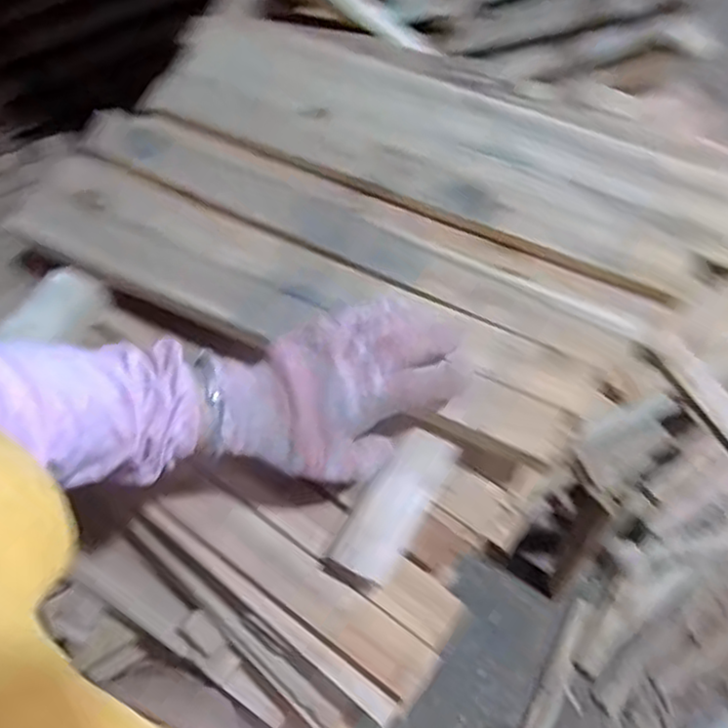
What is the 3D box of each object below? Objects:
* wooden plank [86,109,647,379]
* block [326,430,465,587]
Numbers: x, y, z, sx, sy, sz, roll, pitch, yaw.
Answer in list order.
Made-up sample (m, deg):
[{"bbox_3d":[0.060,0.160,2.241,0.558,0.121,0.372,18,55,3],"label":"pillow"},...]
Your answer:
[{"bbox_3d":[-0.018,-0.107,0.604,0.497,0.029,0.062,24,68,10],"label":"wooden plank"},{"bbox_3d":[0.022,0.113,0.567,0.049,0.021,0.132,34,85,13],"label":"block"}]

